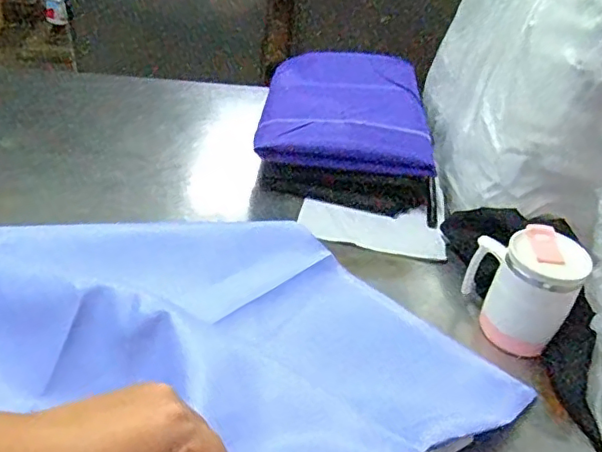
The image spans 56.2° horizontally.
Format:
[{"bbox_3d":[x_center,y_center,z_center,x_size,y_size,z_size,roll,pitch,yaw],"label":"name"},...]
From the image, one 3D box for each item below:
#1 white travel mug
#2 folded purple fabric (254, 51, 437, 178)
[{"bbox_3d":[0.260,0.070,0.667,0.078,0.121,0.120,-17,43,-31],"label":"white travel mug"},{"bbox_3d":[0.076,-0.210,0.963,0.269,0.062,0.328,6,36,-3],"label":"folded purple fabric"}]

